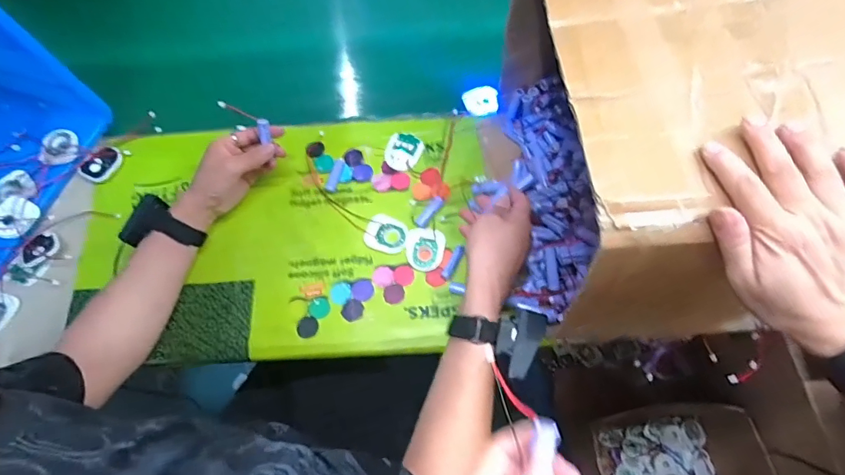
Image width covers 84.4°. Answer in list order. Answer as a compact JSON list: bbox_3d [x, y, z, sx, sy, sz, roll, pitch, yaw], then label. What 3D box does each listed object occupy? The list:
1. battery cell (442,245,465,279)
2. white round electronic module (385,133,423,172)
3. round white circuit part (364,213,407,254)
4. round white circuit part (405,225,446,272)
[{"bbox_3d":[0.041,0.034,0.620,0.014,0.012,0.050,25,70,12],"label":"battery cell"},{"bbox_3d":[-0.027,-0.128,0.683,0.049,0.015,0.060,22,70,11],"label":"white round electronic module"},{"bbox_3d":[-0.050,-0.005,0.640,0.057,0.007,0.052,17,69,9],"label":"round white circuit part"},{"bbox_3d":[0.003,0.014,0.630,0.050,0.006,0.061,8,68,6],"label":"round white circuit part"}]

